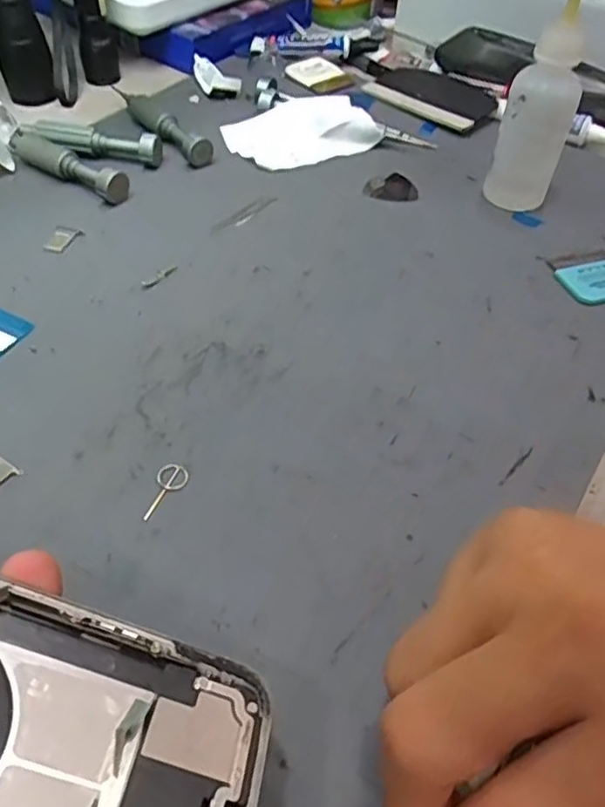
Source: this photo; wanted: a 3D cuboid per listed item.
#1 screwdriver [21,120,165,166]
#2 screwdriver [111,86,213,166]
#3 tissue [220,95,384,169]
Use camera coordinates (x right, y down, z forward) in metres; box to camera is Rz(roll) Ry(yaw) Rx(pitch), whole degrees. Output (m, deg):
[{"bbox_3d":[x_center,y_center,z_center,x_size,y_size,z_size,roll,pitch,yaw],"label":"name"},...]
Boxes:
[{"bbox_3d":[-0.123,-0.152,0.376,0.081,0.013,0.015,12,50,6],"label":"screwdriver"},{"bbox_3d":[-0.092,-0.176,0.401,0.013,0.015,0.105,-32,58,-27],"label":"screwdriver"},{"bbox_3d":[-0.002,-0.172,0.401,0.080,0.015,0.059,-23,55,-21],"label":"tissue"}]

